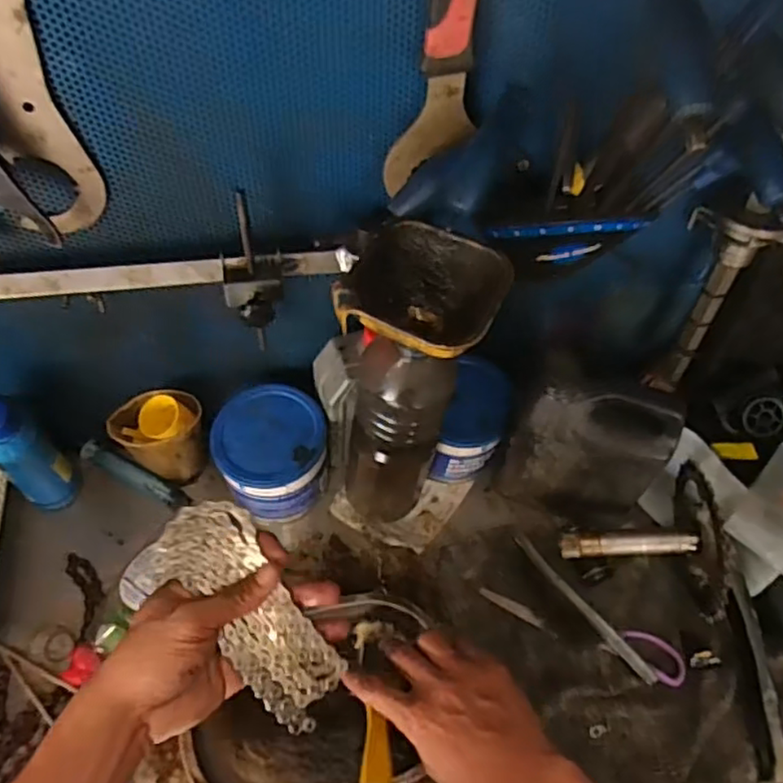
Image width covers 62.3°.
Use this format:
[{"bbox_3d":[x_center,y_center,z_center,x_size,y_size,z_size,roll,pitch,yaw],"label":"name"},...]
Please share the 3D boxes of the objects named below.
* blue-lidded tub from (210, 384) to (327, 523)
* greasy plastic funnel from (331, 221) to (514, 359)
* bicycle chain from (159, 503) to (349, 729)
[{"bbox_3d":[-0.112,0.058,0.613,0.098,0.096,0.094,1,55,-2],"label":"blue-lidded tub"},{"bbox_3d":[0.021,-0.056,0.427,0.098,0.052,0.094,22,57,13],"label":"greasy plastic funnel"},{"bbox_3d":[-0.095,0.154,0.446,0.063,0.023,0.169,-33,89,-23],"label":"bicycle chain"}]

